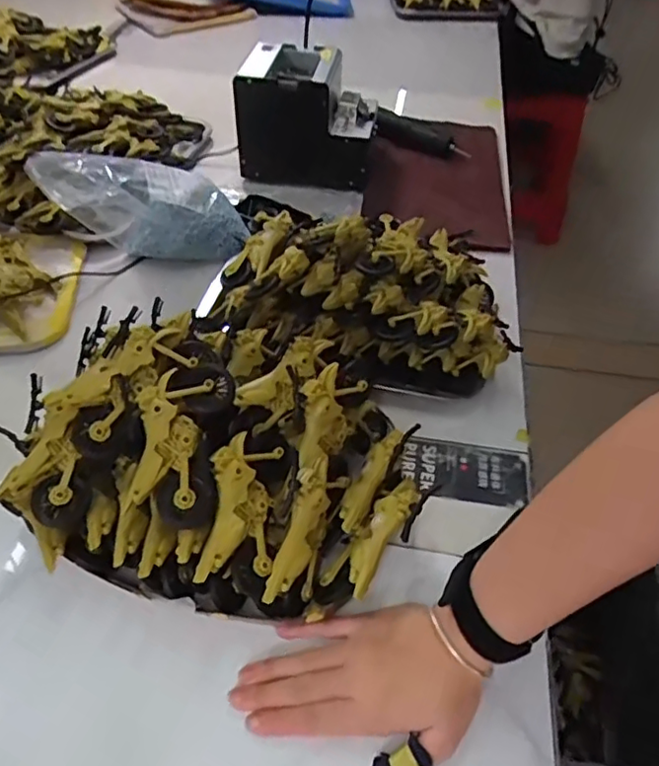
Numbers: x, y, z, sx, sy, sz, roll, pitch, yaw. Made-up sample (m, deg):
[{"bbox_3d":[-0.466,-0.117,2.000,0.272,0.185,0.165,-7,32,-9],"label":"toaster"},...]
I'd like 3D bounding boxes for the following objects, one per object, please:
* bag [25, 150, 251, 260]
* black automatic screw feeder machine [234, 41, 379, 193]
[{"bbox_3d":[-0.214,-0.189,0.684,0.242,0.106,0.079,12,43,-28],"label":"bag"},{"bbox_3d":[-0.024,-0.363,0.819,0.174,0.133,0.126,12,49,9],"label":"black automatic screw feeder machine"}]

